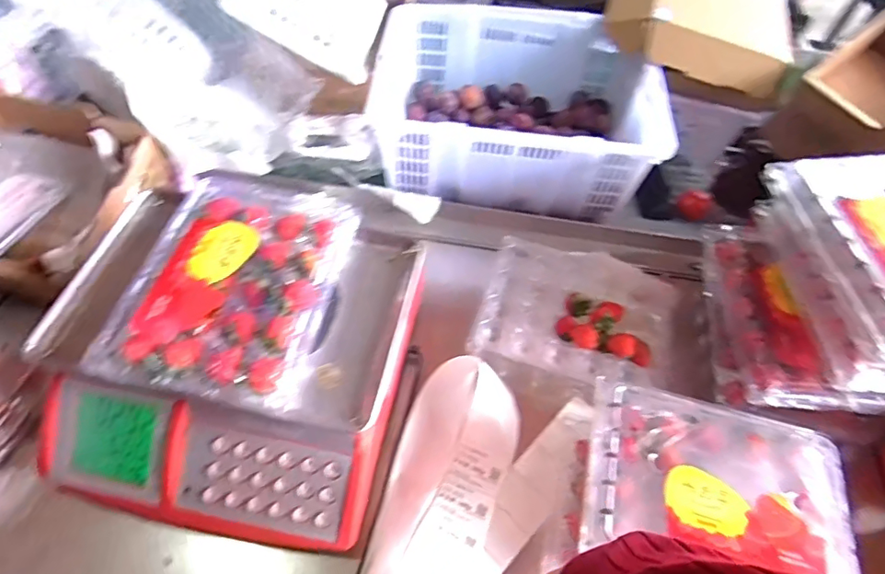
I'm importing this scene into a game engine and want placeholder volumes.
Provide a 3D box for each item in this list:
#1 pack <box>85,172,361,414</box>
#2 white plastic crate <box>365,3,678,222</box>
[{"bbox_3d":[-0.201,-0.011,0.507,0.182,0.046,0.237,9,55,2],"label":"pack"},{"bbox_3d":[0.102,-0.255,0.782,0.381,0.167,0.270,6,55,0],"label":"white plastic crate"}]

